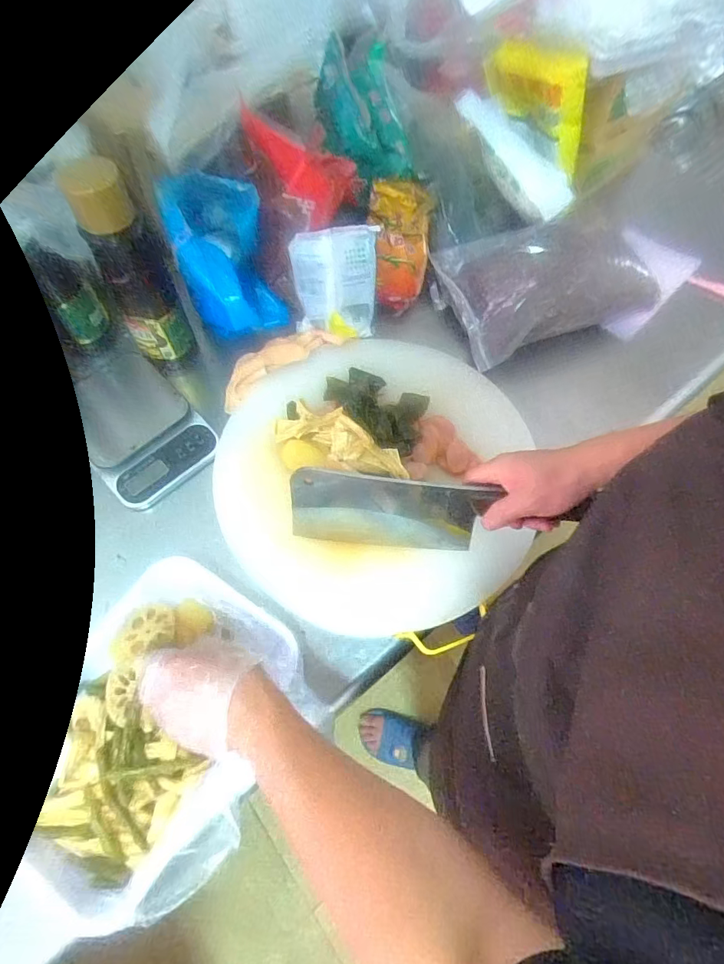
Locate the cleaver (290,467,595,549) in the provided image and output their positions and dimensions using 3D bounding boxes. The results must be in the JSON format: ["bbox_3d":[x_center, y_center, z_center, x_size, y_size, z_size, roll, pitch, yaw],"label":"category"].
[{"bbox_3d":[0.076,0.029,0.534,0.303,0.115,0.025,2,44,7],"label":"cleaver"}]

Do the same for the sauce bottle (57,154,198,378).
[{"bbox_3d":[-0.274,-0.244,0.595,0.070,0.274,0.066,-25,69,-12],"label":"sauce bottle"}]

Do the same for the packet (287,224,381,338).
[{"bbox_3d":[-0.041,-0.296,0.719,0.123,0.162,0.023,-10,48,-12],"label":"packet"}]

